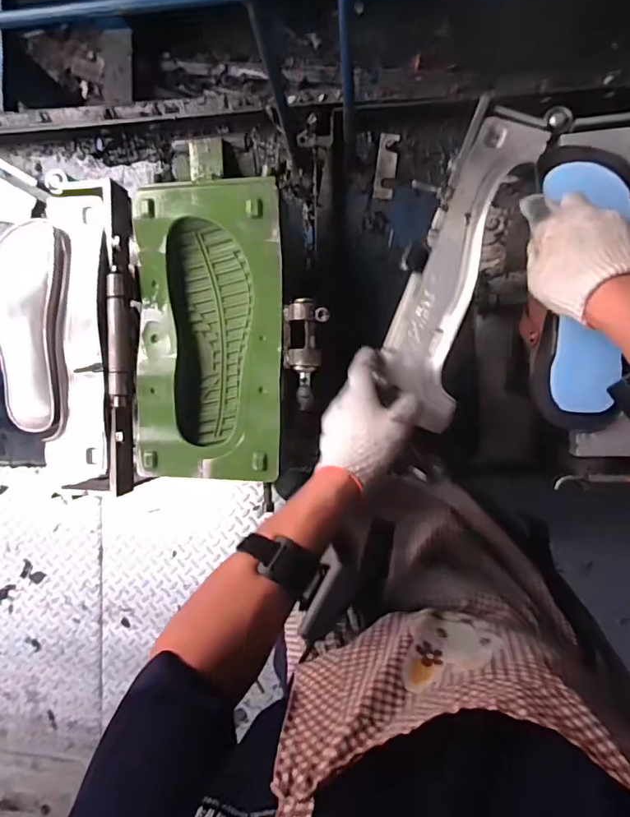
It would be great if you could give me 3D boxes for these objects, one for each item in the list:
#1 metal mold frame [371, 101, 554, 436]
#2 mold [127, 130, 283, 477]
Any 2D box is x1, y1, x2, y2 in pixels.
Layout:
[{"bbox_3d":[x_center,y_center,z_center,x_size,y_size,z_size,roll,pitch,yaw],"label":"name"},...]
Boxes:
[{"bbox_3d":[0.153,-0.155,0.546,0.088,0.032,0.345,18,94,9],"label":"metal mold frame"},{"bbox_3d":[-0.121,-0.105,0.591,0.185,0.052,0.371,1,91,10],"label":"mold"}]

